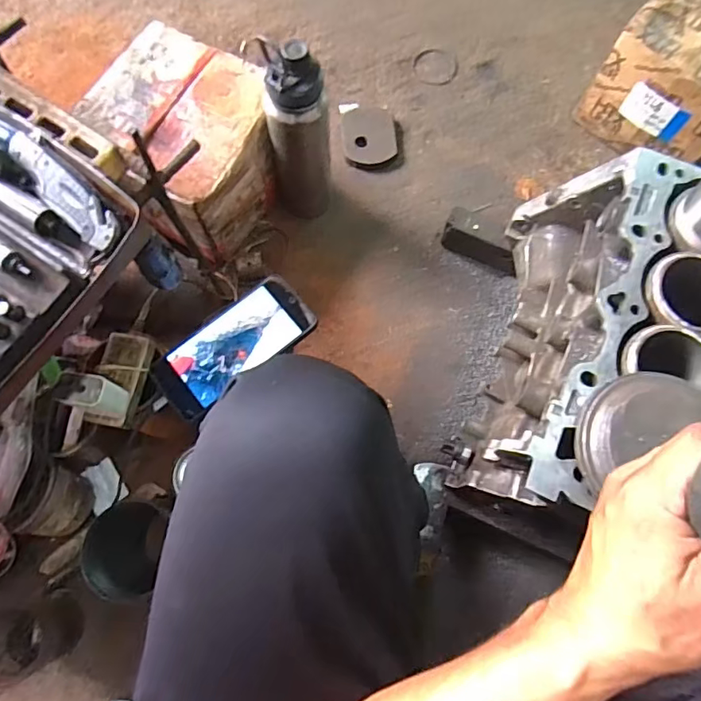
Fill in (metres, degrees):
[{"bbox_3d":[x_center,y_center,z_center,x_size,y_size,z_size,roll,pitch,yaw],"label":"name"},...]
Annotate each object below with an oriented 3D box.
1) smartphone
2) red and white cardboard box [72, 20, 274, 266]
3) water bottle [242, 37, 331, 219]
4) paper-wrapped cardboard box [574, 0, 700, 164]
[{"bbox_3d":[-0.122,-0.007,0.539,0.167,0.010,0.080,-37,76,-11],"label":"smartphone"},{"bbox_3d":[-0.228,-0.291,0.756,0.231,0.177,0.214,34,76,10],"label":"red and white cardboard box"},{"bbox_3d":[-0.070,-0.279,0.693,0.081,0.298,0.064,0,73,-1],"label":"water bottle"},{"bbox_3d":[0.514,-0.422,0.798,0.199,0.188,0.216,43,77,12],"label":"paper-wrapped cardboard box"}]

